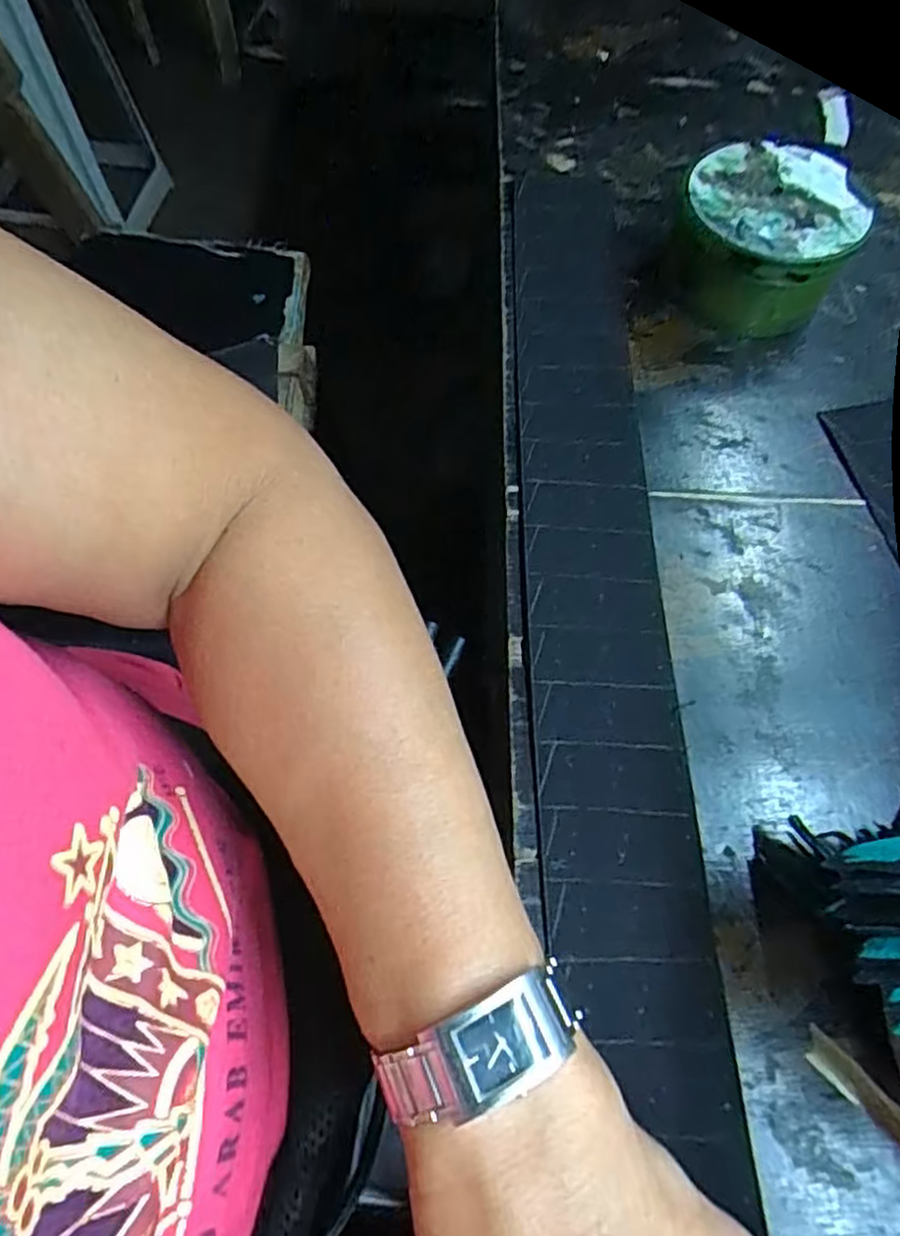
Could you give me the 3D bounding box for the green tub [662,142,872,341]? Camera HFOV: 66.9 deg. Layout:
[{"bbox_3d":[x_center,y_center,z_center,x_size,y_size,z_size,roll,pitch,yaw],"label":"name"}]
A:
[{"bbox_3d":[0.173,-0.209,0.383,0.090,0.065,0.084,0,65,-1],"label":"green tub"}]

